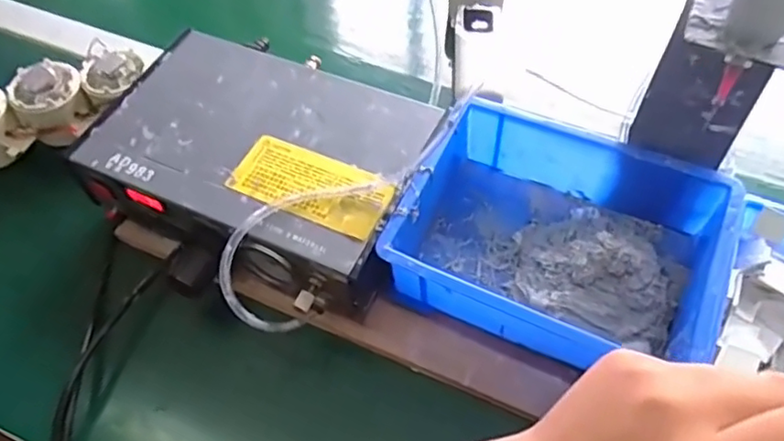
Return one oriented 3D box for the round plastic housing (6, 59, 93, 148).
[{"bbox_3d":[-0.271,-0.095,0.492,0.052,0.053,0.048,-1,56,1],"label":"round plastic housing"}]

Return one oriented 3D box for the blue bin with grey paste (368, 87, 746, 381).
[{"bbox_3d":[0.110,0.012,0.407,0.194,0.067,0.140,18,58,14],"label":"blue bin with grey paste"}]

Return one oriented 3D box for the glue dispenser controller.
[{"bbox_3d":[-0.096,-0.038,0.439,0.221,0.053,0.172,22,59,16],"label":"glue dispenser controller"}]

